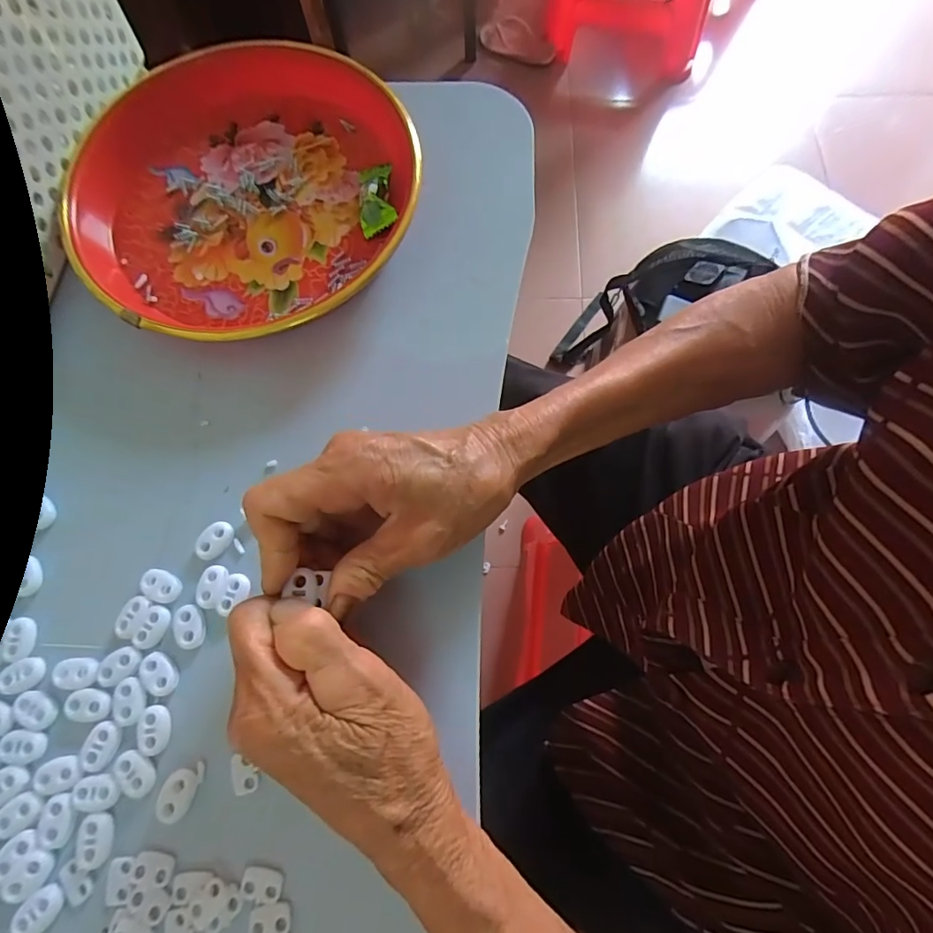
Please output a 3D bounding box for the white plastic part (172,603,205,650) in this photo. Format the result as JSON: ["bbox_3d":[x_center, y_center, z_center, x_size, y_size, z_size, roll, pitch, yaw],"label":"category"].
[{"bbox_3d":[-0.144,0.082,0.257,0.014,0.004,0.023,-18,73,-4],"label":"white plastic part"}]

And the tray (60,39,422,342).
[{"bbox_3d":[-0.138,-0.173,0.312,0.212,0.036,0.200,-1,73,2],"label":"tray"}]

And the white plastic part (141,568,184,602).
[{"bbox_3d":[-0.162,0.063,0.263,0.021,0.005,0.014,23,75,8],"label":"white plastic part"}]

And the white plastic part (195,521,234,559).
[{"bbox_3d":[-0.137,0.040,0.270,0.022,0.004,0.015,-42,76,-10],"label":"white plastic part"}]

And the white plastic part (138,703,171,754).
[{"bbox_3d":[-0.152,0.128,0.242,0.014,0.004,0.021,-7,73,0],"label":"white plastic part"}]

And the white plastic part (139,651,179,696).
[{"bbox_3d":[-0.155,0.104,0.250,0.015,0.004,0.022,-38,76,-9],"label":"white plastic part"}]

